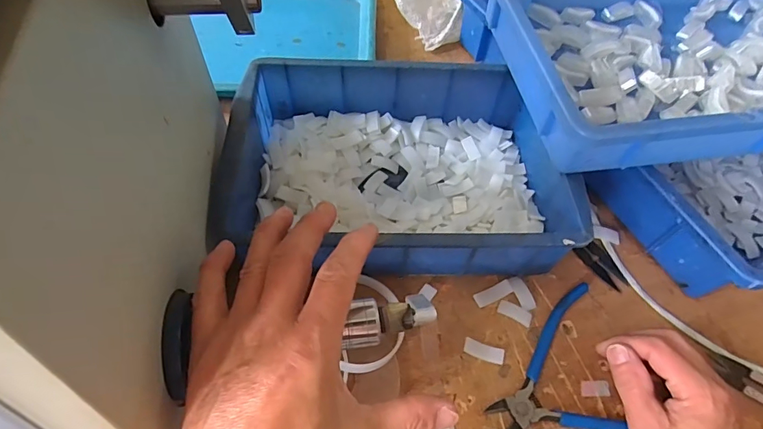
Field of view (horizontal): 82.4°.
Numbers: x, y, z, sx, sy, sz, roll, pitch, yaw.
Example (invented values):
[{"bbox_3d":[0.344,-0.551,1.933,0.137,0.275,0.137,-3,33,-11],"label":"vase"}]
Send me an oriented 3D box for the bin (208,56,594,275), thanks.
[{"bbox_3d":[0.015,-0.046,0.405,0.275,0.079,0.196,1,60,-3],"label":"bin"}]

